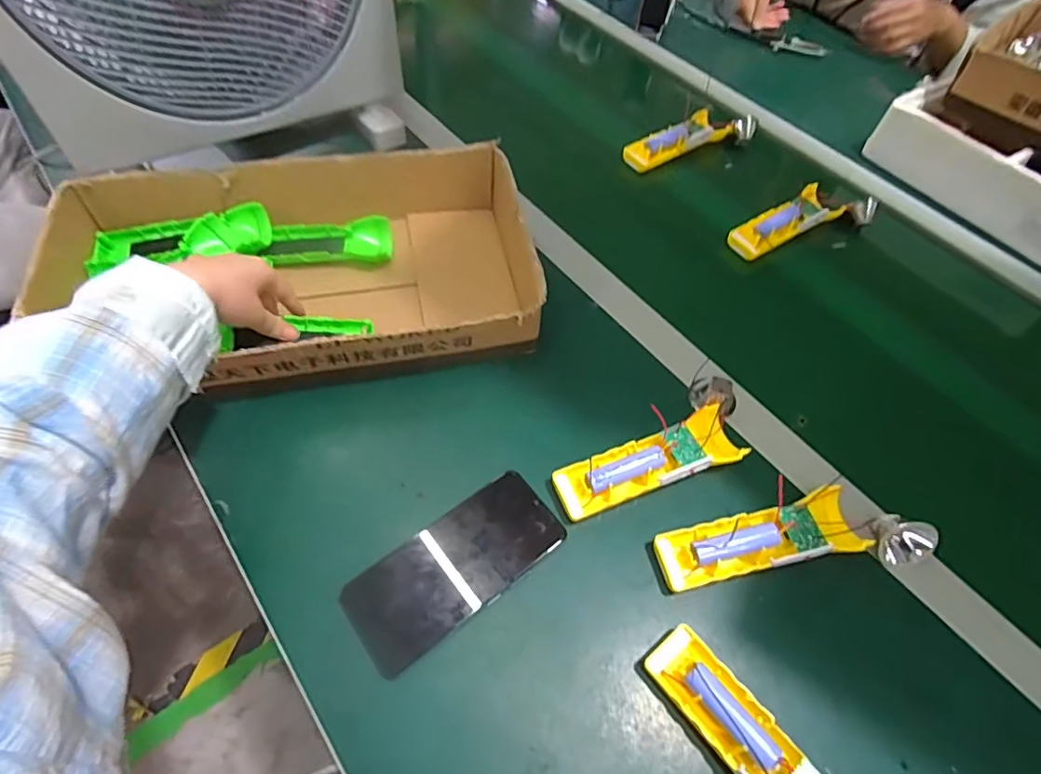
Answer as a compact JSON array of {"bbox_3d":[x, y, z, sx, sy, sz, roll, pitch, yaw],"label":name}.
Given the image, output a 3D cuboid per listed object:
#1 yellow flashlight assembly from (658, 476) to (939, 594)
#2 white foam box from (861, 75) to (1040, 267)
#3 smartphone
[{"bbox_3d":[0.210,0.116,0.424,0.207,0.031,0.058,-4,59,-7],"label":"yellow flashlight assembly"},{"bbox_3d":[0.608,-0.267,0.691,0.098,0.075,0.315,-29,63,-22],"label":"white foam box"},{"bbox_3d":[-0.047,0.132,0.404,0.163,0.015,0.074,-33,67,-22],"label":"smartphone"}]

